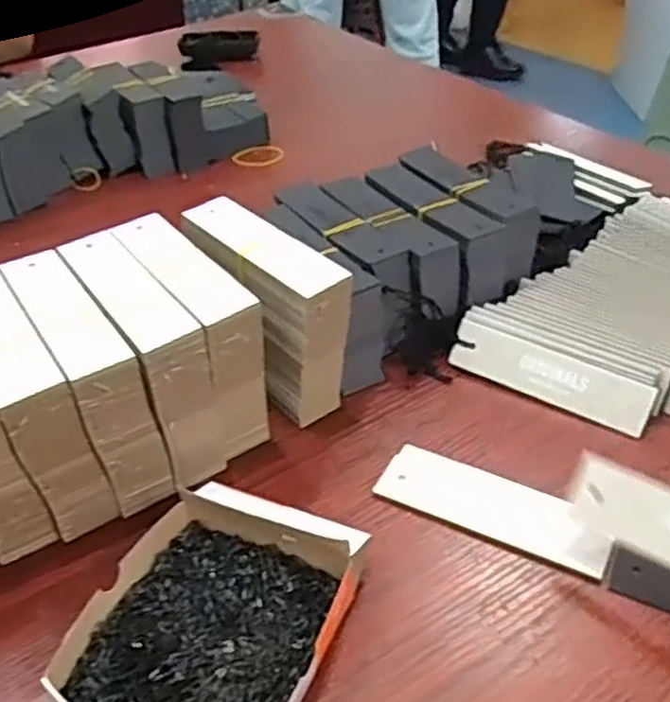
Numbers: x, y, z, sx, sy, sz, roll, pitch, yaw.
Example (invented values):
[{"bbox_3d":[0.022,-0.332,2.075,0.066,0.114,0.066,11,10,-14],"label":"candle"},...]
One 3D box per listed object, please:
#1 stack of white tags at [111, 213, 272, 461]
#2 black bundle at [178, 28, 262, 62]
[{"bbox_3d":[-0.083,-0.012,0.459,0.042,0.105,0.125,-25,42,-24],"label":"stack of white tags"},{"bbox_3d":[-0.161,-0.423,1.039,0.113,0.033,0.042,1,39,4],"label":"black bundle"}]

